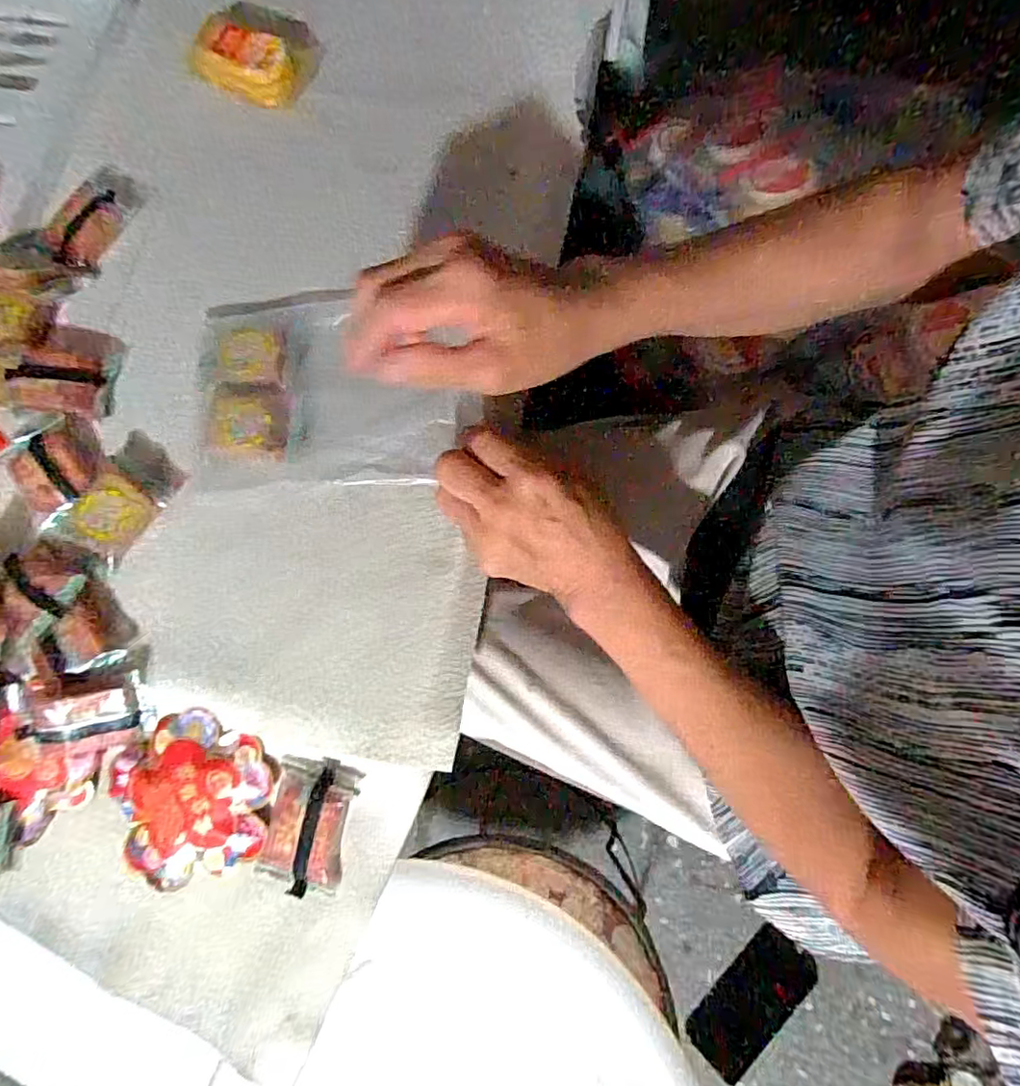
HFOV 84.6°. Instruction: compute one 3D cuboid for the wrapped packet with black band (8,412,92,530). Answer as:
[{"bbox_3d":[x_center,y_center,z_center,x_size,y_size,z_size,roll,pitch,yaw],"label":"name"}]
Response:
[{"bbox_3d":[-0.292,-0.047,0.355,0.044,0.014,0.059,-33,80,-5],"label":"wrapped packet with black band"}]

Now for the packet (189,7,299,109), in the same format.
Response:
[{"bbox_3d":[-0.192,-0.347,0.404,0.081,0.022,0.044,29,77,9],"label":"packet"}]

